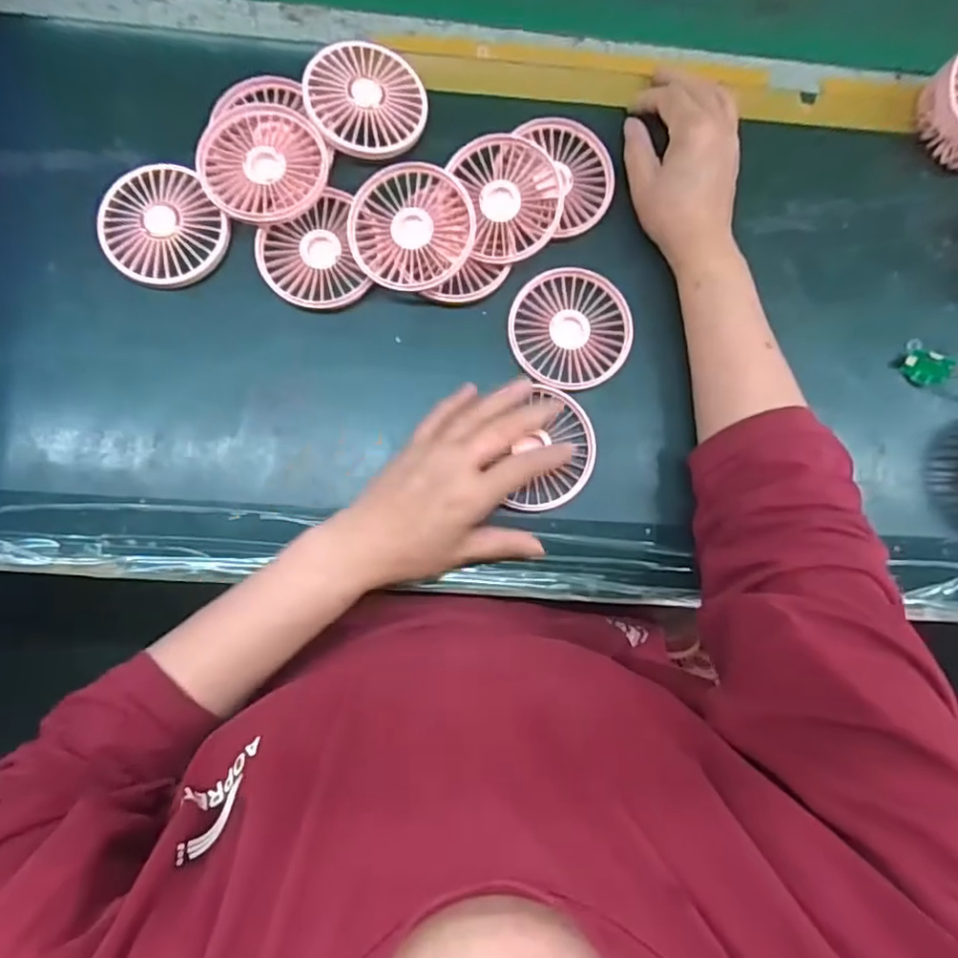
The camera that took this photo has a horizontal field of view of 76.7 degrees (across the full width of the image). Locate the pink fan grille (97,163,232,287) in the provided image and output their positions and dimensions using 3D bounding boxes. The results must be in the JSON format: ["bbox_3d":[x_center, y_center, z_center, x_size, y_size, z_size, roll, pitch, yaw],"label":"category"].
[{"bbox_3d":[-0.229,-0.182,0.438,0.080,0.015,0.087,1,82,-4],"label":"pink fan grille"}]

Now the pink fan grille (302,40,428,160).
[{"bbox_3d":[-0.082,-0.281,0.444,0.085,0.011,0.084,1,82,-4],"label":"pink fan grille"}]

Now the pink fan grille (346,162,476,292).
[{"bbox_3d":[-0.048,-0.179,0.430,0.086,0.016,0.086,3,90,-2],"label":"pink fan grille"}]

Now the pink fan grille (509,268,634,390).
[{"bbox_3d":[0.067,-0.111,0.449,0.088,0.011,0.087,1,82,-4],"label":"pink fan grille"}]

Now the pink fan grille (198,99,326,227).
[{"bbox_3d":[-0.157,-0.230,0.437,0.087,0.013,0.094,1,82,-4],"label":"pink fan grille"}]

